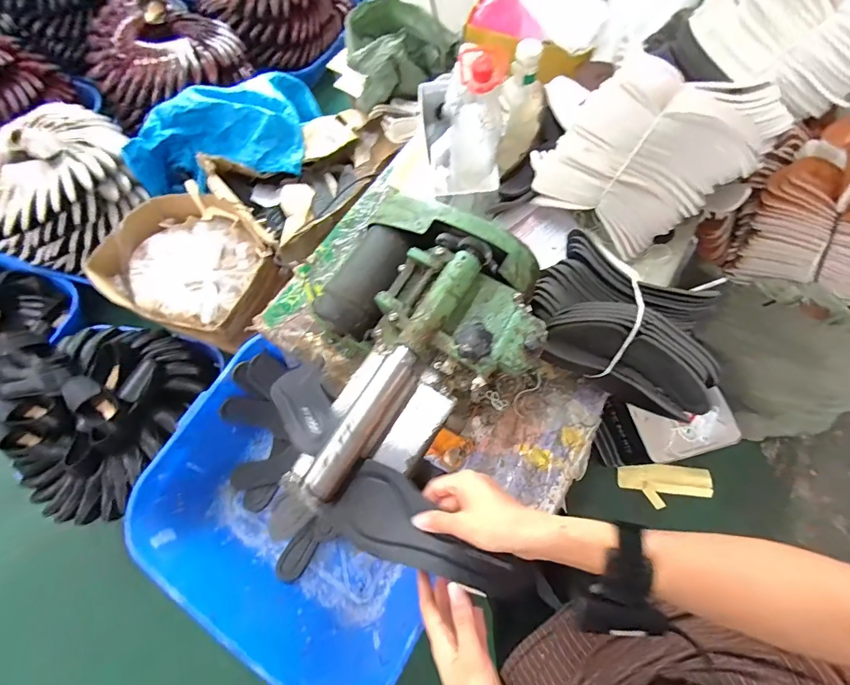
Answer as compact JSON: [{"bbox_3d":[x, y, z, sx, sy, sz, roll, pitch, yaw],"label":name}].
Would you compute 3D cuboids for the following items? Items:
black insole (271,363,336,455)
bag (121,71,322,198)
[{"bbox_3d":[-0.158,0.076,0.508,0.063,0.013,0.170,-38,38,-10],"label":"black insole"},{"bbox_3d":[-0.682,-0.712,1.317,0.561,0.246,0.503,-1,71,2],"label":"bag"}]

